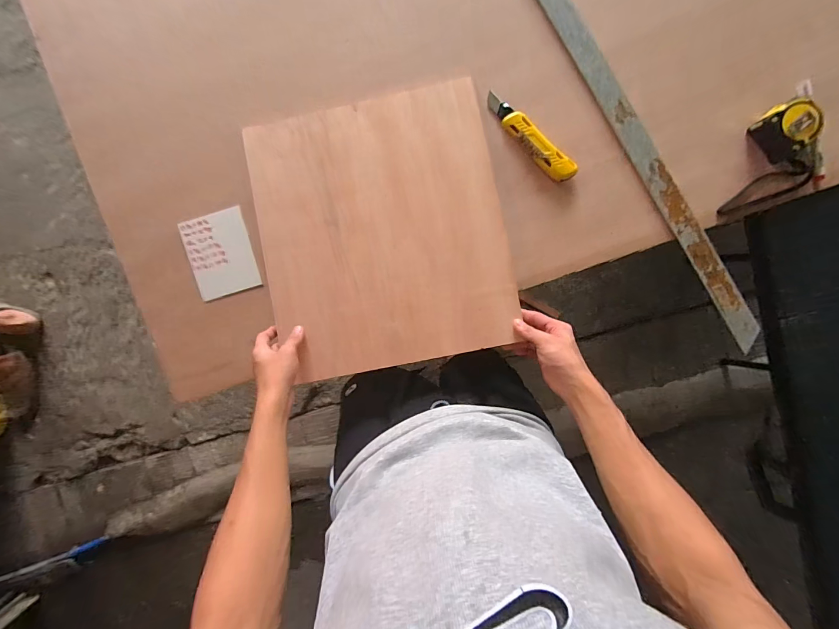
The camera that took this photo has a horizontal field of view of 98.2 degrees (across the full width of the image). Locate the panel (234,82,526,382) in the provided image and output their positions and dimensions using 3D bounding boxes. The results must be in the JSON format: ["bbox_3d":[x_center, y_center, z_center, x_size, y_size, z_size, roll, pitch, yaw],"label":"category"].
[{"bbox_3d":[-0.058,-0.124,0.535,0.349,0.010,0.391,-12,86,2],"label":"panel"}]

